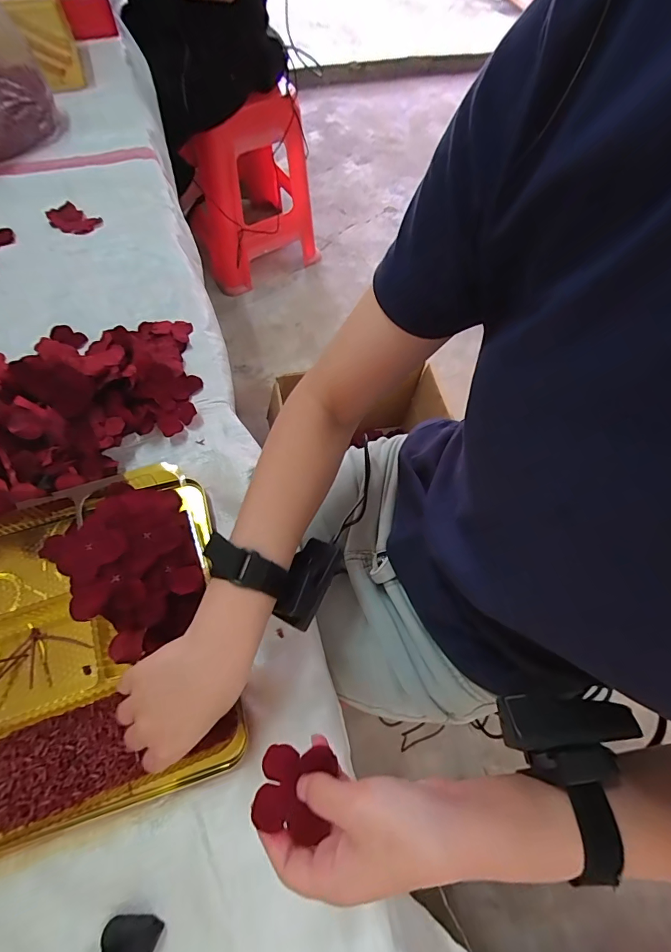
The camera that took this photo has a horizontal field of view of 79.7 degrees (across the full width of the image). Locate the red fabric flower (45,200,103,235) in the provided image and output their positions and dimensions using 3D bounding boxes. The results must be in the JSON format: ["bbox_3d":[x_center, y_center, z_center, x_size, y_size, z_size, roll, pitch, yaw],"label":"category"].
[{"bbox_3d":[-0.387,-0.376,0.589,0.088,0.009,0.053,30,67,10],"label":"red fabric flower"}]

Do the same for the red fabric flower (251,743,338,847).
[{"bbox_3d":[-0.025,0.194,0.251,0.045,0.009,0.046,11,65,2],"label":"red fabric flower"}]

